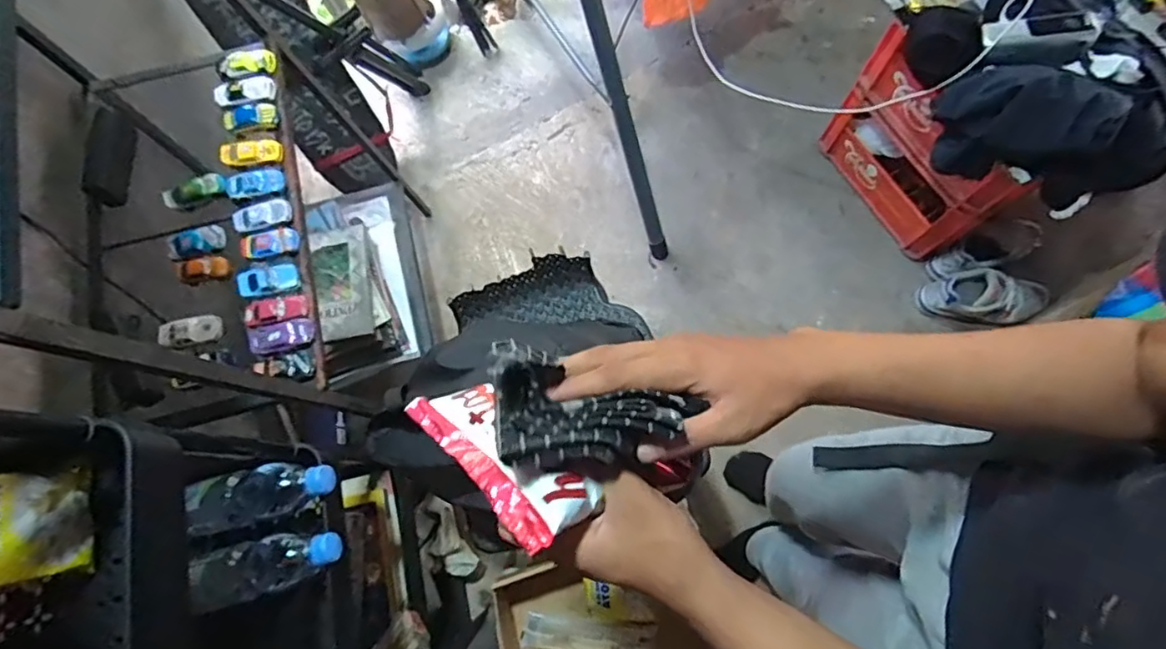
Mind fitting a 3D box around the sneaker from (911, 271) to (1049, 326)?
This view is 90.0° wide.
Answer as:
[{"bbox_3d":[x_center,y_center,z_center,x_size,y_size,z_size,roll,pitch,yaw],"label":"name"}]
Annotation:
[{"bbox_3d":[0.936,-0.062,1.348,0.293,0.100,0.099,4,75,2],"label":"sneaker"}]

